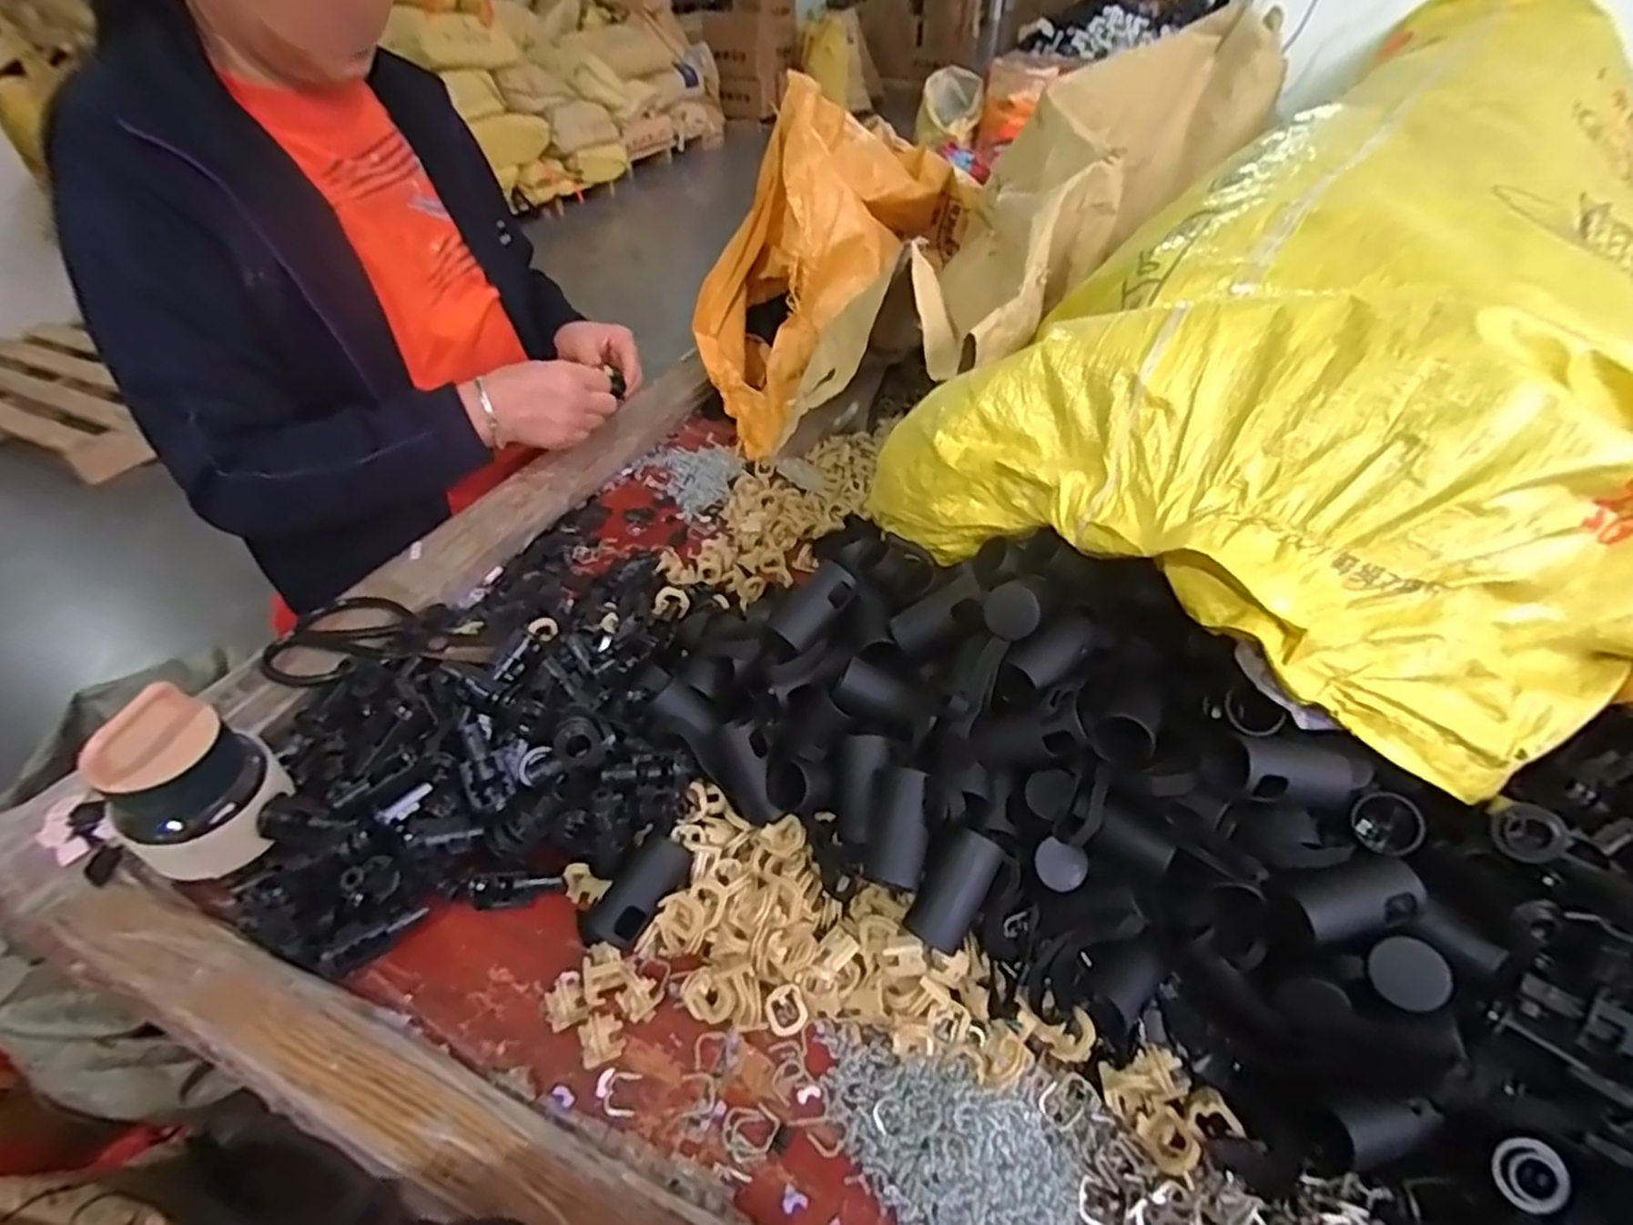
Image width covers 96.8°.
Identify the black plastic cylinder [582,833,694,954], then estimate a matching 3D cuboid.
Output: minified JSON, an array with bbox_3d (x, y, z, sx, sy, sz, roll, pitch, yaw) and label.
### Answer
[{"bbox_3d":[-0.103,0.164,0.417,0.030,0.027,0.072,34,78,30],"label":"black plastic cylinder"}]

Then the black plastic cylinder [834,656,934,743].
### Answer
[{"bbox_3d":[0.041,0.053,0.437,0.058,0.026,0.030,24,48,23],"label":"black plastic cylinder"}]

